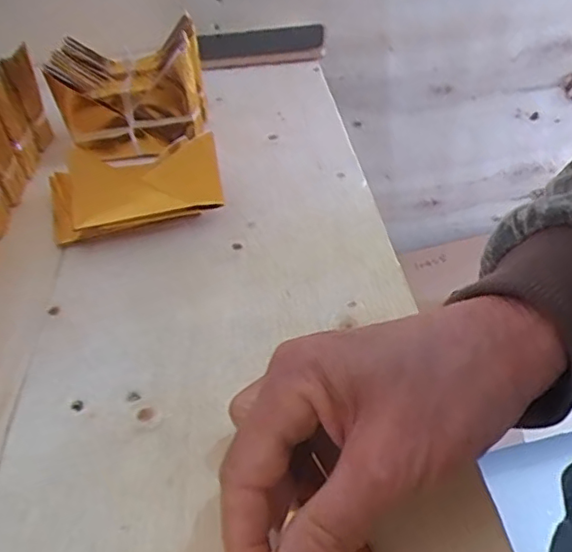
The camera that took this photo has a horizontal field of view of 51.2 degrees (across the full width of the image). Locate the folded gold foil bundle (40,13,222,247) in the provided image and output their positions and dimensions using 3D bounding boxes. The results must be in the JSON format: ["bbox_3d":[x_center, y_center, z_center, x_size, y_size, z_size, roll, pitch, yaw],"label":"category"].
[{"bbox_3d":[-0.110,-0.104,0.412,0.109,0.075,0.162,-11,40,-4],"label":"folded gold foil bundle"}]

